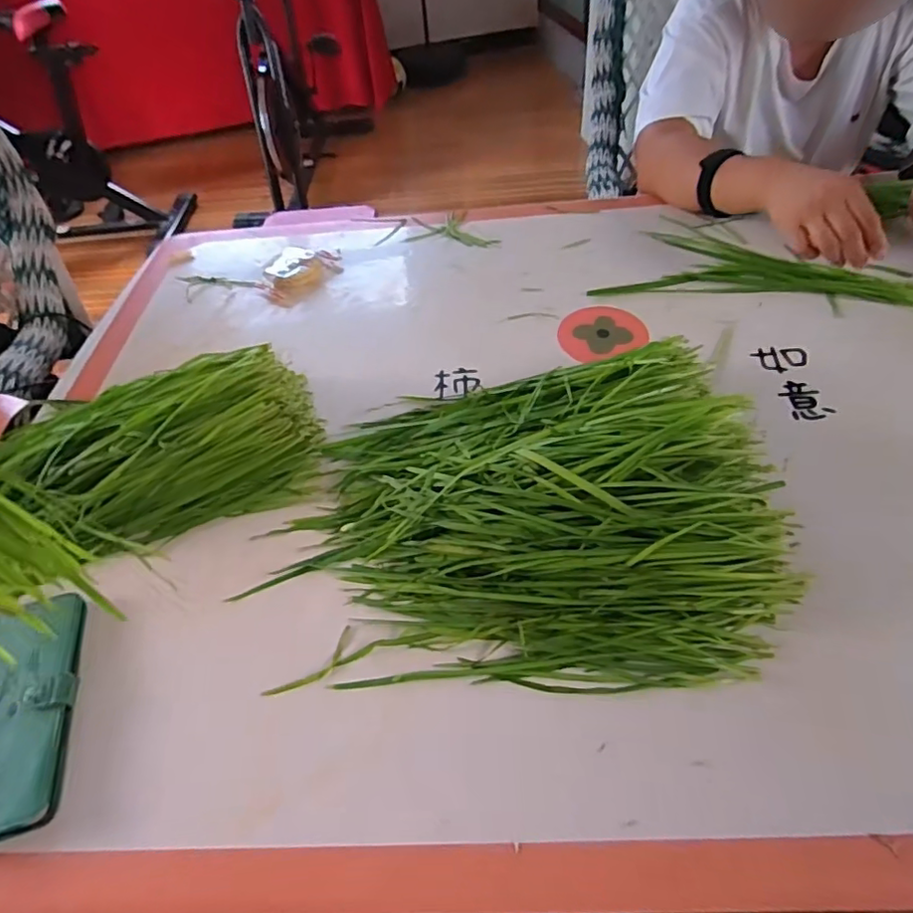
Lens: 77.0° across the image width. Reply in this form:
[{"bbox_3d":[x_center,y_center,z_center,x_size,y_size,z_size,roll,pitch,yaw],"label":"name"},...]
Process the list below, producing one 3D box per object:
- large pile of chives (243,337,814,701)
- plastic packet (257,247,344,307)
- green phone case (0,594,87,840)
[{"bbox_3d":[0.052,0.034,0.453,0.362,0.097,0.266,-3,50,4],"label":"large pile of chives"},{"bbox_3d":[-0.200,-0.242,0.741,0.113,0.017,0.078,-38,56,-22],"label":"plastic packet"},{"bbox_3d":[-0.313,0.181,0.406,0.079,0.022,0.159,-15,50,-6],"label":"green phone case"}]

